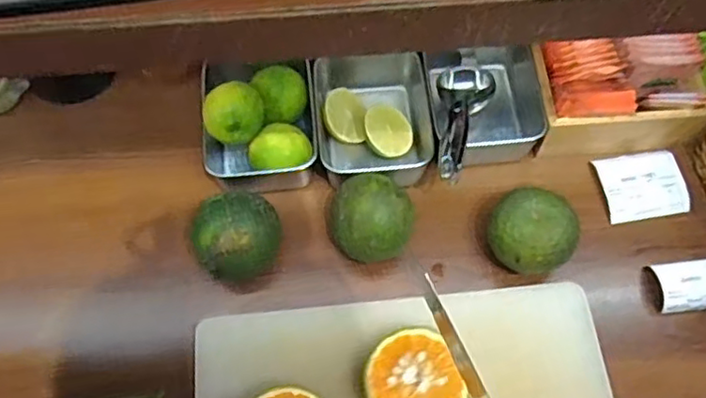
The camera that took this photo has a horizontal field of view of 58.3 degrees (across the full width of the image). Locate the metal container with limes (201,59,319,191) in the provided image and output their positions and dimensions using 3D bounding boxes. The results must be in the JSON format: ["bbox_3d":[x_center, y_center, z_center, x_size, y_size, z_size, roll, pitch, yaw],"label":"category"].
[{"bbox_3d":[-0.088,-0.069,0.599,0.114,0.097,0.110,-10,66,-4],"label":"metal container with limes"}]

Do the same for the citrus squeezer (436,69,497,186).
[{"bbox_3d":[0.100,-0.075,0.589,0.054,0.030,0.163,11,43,7],"label":"citrus squeezer"}]

